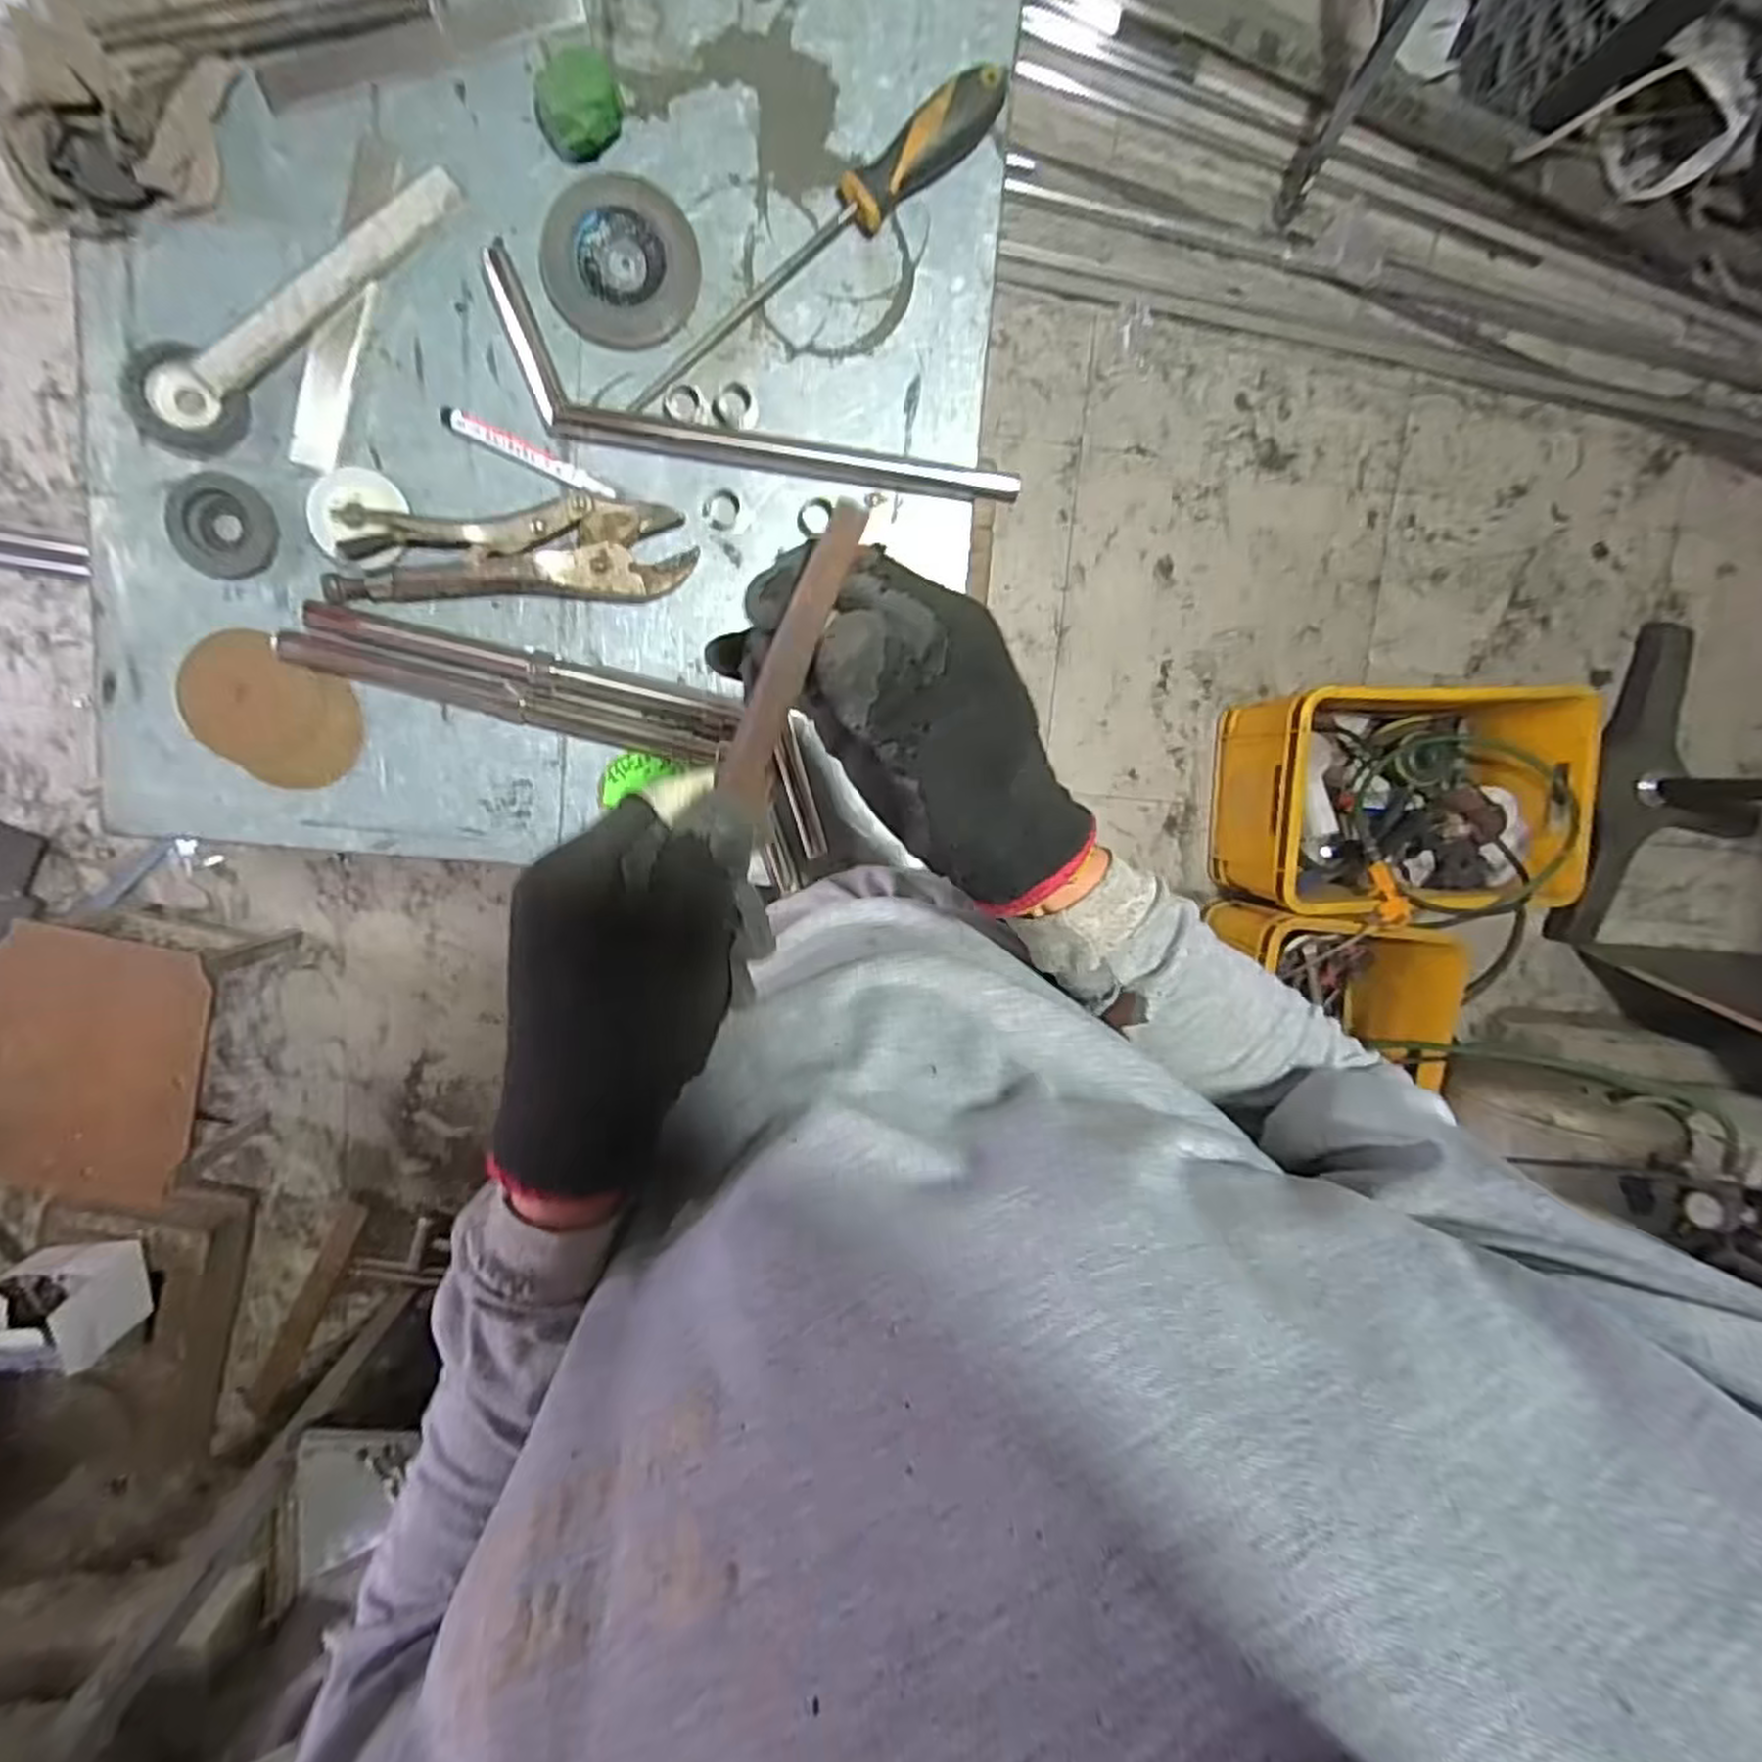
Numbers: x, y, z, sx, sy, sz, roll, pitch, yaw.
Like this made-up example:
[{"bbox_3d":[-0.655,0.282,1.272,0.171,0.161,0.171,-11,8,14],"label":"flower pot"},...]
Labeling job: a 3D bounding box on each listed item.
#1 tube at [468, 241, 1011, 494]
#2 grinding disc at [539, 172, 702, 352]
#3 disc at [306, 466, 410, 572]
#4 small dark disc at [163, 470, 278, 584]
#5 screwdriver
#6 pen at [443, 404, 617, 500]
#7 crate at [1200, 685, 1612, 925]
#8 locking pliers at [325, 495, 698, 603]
[{"bbox_3d":[-0.084,-0.295,0.509,0.350,0.014,0.083,17,95,-8],"label":"tube"},{"bbox_3d":[-0.163,-0.386,0.491,0.092,0.007,0.093,-1,97,-6],"label":"grinding disc"},{"bbox_3d":[-0.327,-0.229,0.492,0.064,0.005,0.054,43,91,-9],"label":"disc"},{"bbox_3d":[-0.409,-0.220,0.487,0.057,0.009,0.059,-1,97,-6],"label":"small dark disc"},{"bbox_3d":[-0.042,-0.401,0.488,0.293,0.033,0.029,-38,100,0],"label":"screwdriver"},{"bbox_3d":[-0.224,-0.272,0.497,0.110,0.008,0.014,22,95,-8],"label":"pen"},{"bbox_3d":[0.893,-0.147,1.378,0.513,0.276,0.358,-2,97,-6],"label":"crate"},{"bbox_3d":[-0.234,-0.212,0.502,0.216,0.015,0.061,-2,98,-6],"label":"locking pliers"}]

